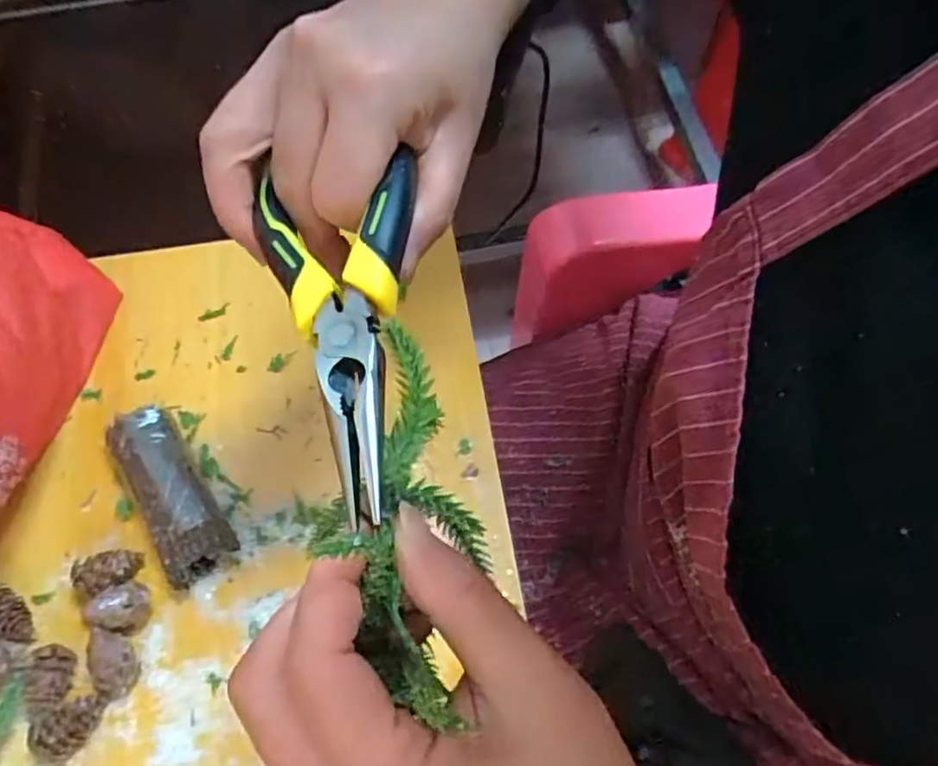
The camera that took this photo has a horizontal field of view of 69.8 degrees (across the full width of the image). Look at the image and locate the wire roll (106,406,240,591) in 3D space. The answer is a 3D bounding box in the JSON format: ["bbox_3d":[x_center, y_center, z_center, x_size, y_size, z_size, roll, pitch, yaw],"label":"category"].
[{"bbox_3d":[-0.171,0.061,0.385,0.037,0.027,0.108,-33,69,-14],"label":"wire roll"}]

